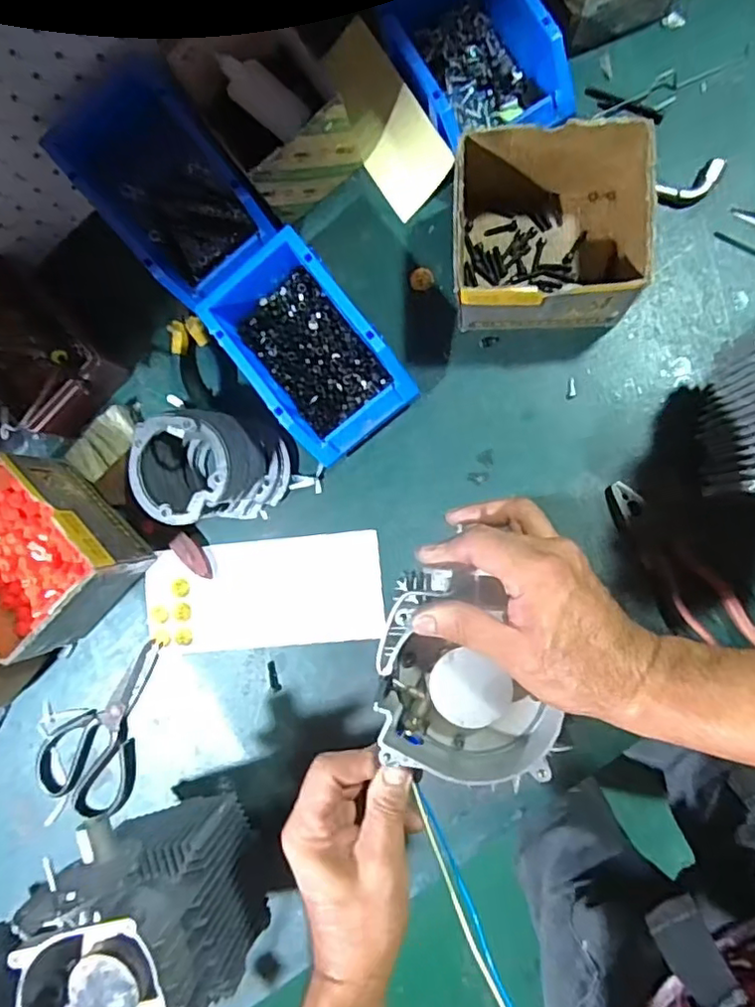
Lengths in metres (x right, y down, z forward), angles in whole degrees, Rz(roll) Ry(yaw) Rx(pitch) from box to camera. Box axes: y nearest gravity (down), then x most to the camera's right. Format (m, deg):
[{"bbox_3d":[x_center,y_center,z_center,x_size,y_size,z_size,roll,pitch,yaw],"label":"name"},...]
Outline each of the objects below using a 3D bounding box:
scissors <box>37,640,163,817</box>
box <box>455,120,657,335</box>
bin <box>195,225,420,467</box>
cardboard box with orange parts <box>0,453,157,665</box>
[{"bbox_3d":[-0.281,0.229,0.623,0.102,0.011,0.198,27,93,9],"label":"scissors"},{"bbox_3d":[0.143,-0.230,0.513,0.151,0.098,0.147,6,91,9],"label":"box"},{"bbox_3d":[-0.066,-0.144,0.552,0.116,0.067,0.195,-38,84,7],"label":"bin"},{"bbox_3d":[-0.332,0.052,0.579,0.144,0.090,0.162,-45,84,6],"label":"cardboard box with orange parts"}]

